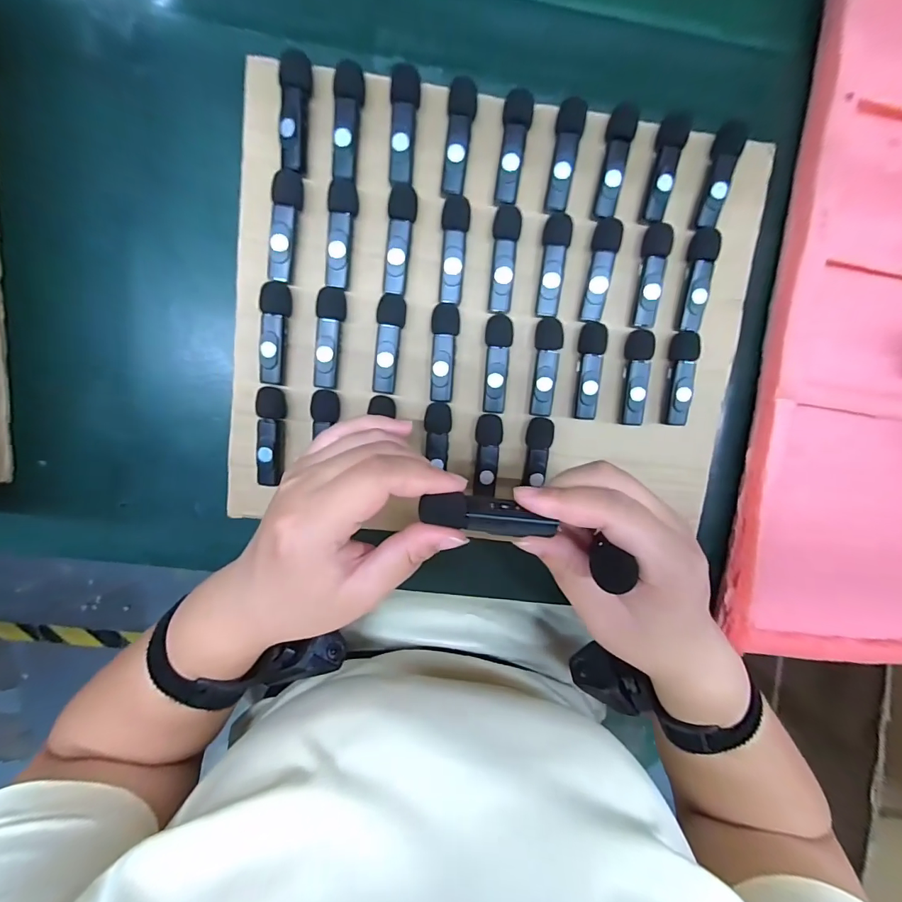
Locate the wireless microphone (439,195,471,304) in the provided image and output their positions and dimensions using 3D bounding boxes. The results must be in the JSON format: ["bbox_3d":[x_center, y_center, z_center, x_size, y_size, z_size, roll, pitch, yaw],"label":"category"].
[{"bbox_3d":[0.002,-0.131,0.277,0.017,0.013,0.065,5,95,-4],"label":"wireless microphone"}]

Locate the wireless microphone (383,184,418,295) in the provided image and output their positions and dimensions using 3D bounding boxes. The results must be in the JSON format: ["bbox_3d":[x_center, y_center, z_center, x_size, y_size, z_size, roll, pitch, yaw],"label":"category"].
[{"bbox_3d":[-0.033,-0.136,0.275,0.017,0.014,0.065,5,95,-4],"label":"wireless microphone"}]

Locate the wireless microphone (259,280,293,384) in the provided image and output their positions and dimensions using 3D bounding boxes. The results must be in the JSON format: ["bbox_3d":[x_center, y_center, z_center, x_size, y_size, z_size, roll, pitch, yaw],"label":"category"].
[{"bbox_3d":[-0.116,-0.077,0.277,0.017,0.010,0.065,5,95,-4],"label":"wireless microphone"}]

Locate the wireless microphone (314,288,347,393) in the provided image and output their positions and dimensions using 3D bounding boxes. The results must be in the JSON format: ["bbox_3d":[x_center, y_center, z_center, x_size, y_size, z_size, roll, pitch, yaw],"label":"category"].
[{"bbox_3d":[-0.081,-0.074,0.279,0.017,0.010,0.065,5,95,-4],"label":"wireless microphone"}]

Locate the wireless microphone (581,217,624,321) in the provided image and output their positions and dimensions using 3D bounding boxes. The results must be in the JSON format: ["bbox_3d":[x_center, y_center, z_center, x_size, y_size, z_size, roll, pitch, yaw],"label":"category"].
[{"bbox_3d":[0.101,-0.121,0.281,0.017,0.010,0.065,9,95,-4],"label":"wireless microphone"}]

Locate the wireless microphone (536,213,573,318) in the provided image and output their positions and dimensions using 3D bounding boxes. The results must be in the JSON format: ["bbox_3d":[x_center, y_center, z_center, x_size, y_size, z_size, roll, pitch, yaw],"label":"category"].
[{"bbox_3d":[0.068,-0.123,0.280,0.017,0.009,0.064,7,95,-4],"label":"wireless microphone"}]

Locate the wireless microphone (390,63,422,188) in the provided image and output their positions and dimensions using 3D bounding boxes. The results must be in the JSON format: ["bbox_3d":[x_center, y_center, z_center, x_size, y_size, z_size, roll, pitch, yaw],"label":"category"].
[{"bbox_3d":[-0.029,-0.202,0.264,0.017,0.013,0.064,5,95,-4],"label":"wireless microphone"}]

